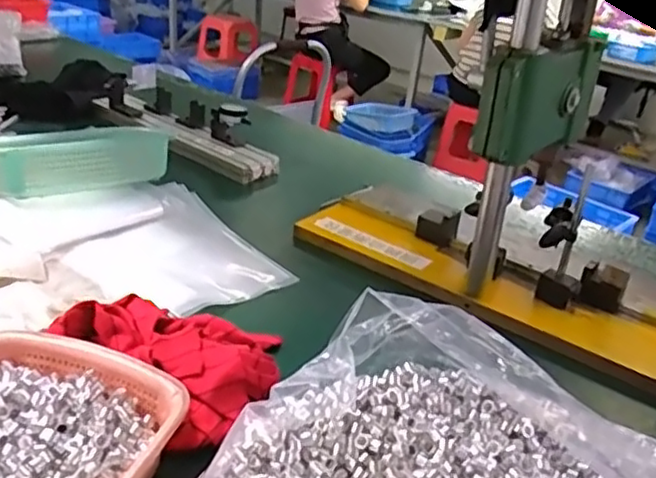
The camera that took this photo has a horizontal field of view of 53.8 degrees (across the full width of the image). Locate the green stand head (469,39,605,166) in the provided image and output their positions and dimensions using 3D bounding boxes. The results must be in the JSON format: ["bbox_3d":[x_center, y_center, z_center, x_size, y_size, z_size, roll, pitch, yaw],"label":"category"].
[{"bbox_3d":[0.240,-0.157,0.735,0.179,0.116,0.046,-18,36,-40],"label":"green stand head"}]

